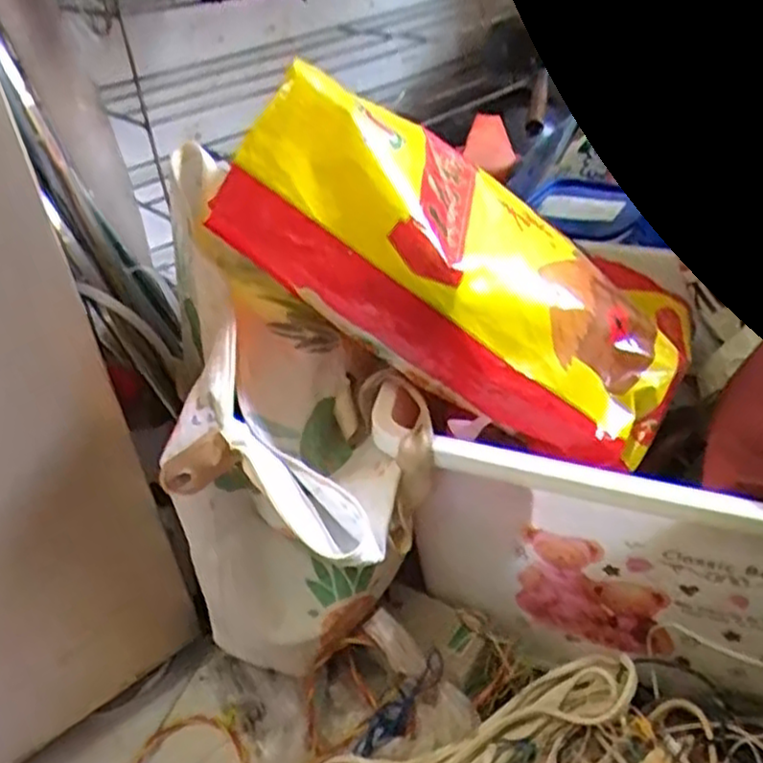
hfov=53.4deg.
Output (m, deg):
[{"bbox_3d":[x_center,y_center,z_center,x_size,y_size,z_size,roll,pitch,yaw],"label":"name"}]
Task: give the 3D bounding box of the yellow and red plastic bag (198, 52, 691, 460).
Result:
[{"bbox_3d":[0.075,-0.076,0.624,0.430,0.150,0.187,24,27,-25],"label":"yellow and red plastic bag"}]

